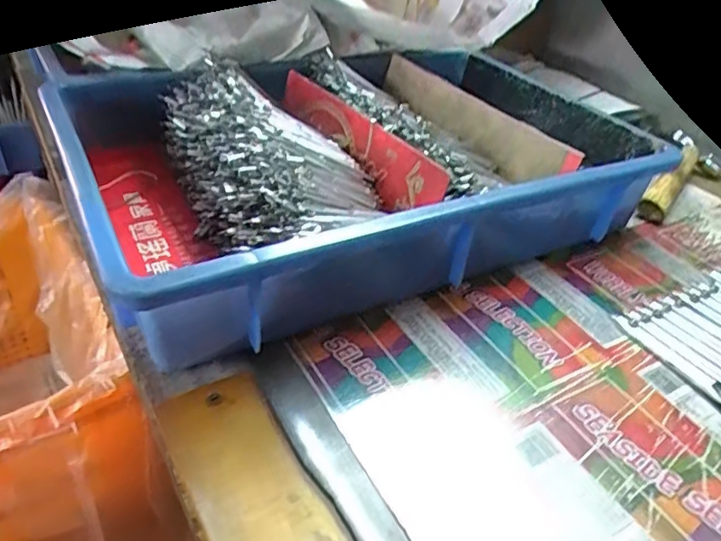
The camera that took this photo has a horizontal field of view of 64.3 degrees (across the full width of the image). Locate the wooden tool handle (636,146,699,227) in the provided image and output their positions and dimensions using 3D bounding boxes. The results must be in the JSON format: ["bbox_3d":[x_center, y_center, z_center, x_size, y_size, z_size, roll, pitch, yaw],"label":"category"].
[{"bbox_3d":[0.297,-0.085,0.551,0.023,0.029,0.130,27,42,26],"label":"wooden tool handle"}]

